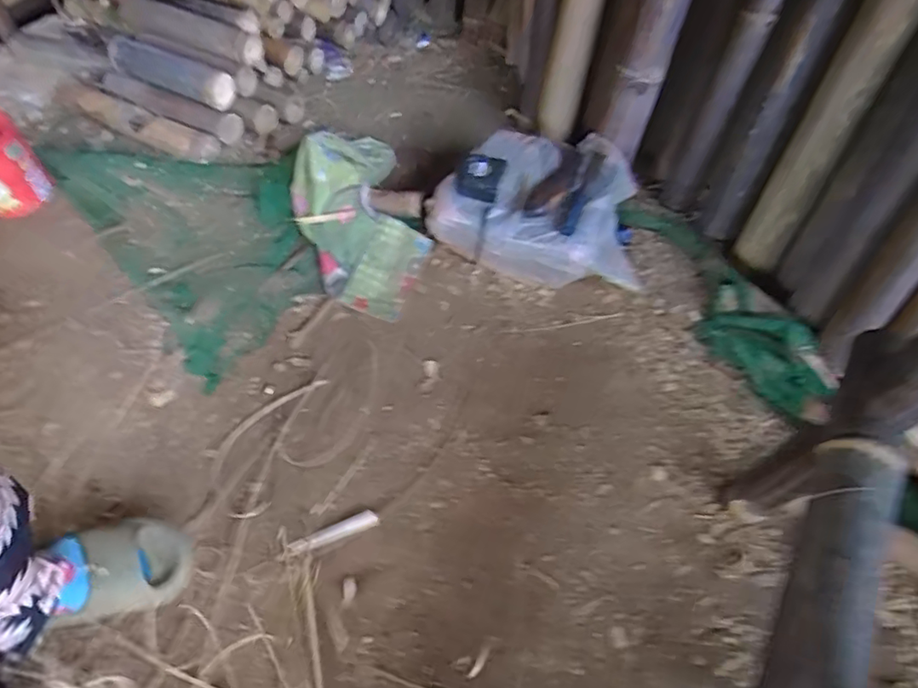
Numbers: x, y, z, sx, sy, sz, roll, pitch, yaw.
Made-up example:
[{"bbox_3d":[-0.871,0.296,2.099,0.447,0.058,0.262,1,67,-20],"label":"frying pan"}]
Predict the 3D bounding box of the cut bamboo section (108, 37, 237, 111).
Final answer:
[{"bbox_3d":[-0.619,-0.578,1.249,0.309,0.068,0.066,23,59,14],"label":"cut bamboo section"}]

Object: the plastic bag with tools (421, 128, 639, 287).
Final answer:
[{"bbox_3d":[0.156,-0.271,1.101,0.389,0.147,0.286,14,58,8],"label":"plastic bag with tools"}]

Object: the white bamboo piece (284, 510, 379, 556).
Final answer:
[{"bbox_3d":[-0.178,0.268,0.814,0.131,0.021,0.024,-19,60,-13],"label":"white bamboo piece"}]

